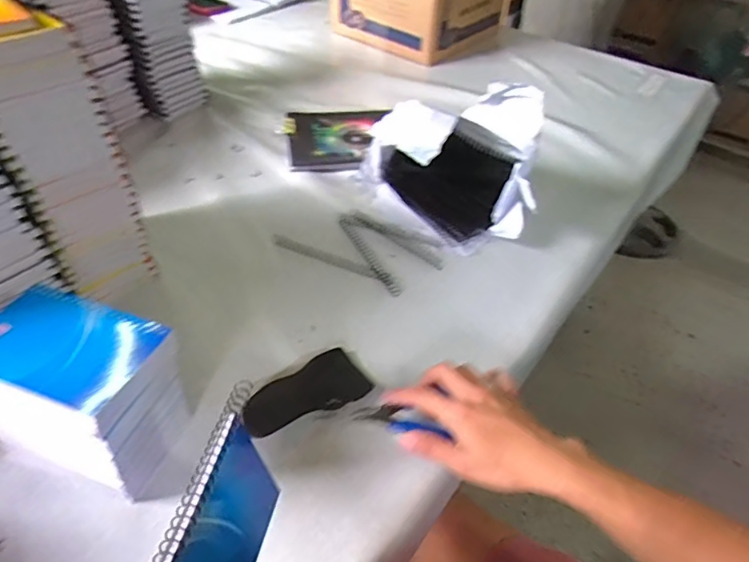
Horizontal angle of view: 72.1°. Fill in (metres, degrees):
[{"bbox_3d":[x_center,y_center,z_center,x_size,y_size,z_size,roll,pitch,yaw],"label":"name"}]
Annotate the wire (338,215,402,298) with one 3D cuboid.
[{"bbox_3d":[-0.008,-0.033,0.626,0.016,0.006,0.152,-18,49,-21],"label":"wire"}]

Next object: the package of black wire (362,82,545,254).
[{"bbox_3d":[0.105,-0.155,0.637,0.136,0.163,0.209,-32,55,-31],"label":"package of black wire"}]

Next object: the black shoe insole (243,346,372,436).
[{"bbox_3d":[-0.065,0.106,0.481,0.117,0.008,0.057,-24,52,-26],"label":"black shoe insole"}]

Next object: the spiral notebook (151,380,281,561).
[{"bbox_3d":[-0.086,0.139,0.290,0.009,0.082,0.145,-8,34,15],"label":"spiral notebook"}]

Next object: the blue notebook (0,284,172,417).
[{"bbox_3d":[-0.220,0.043,0.361,0.124,0.008,0.080,16,46,11],"label":"blue notebook"}]

